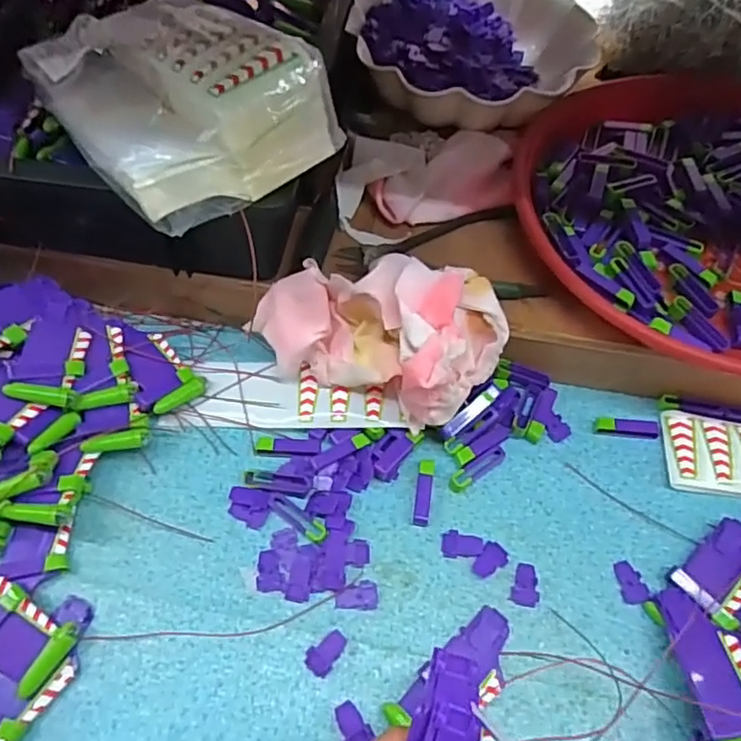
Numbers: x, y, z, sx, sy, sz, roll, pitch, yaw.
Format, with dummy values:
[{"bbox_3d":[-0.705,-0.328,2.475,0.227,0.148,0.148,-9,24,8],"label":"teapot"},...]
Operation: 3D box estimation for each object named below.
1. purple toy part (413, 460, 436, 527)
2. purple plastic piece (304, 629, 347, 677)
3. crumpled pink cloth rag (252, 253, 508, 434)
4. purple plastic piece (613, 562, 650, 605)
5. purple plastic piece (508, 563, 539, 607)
[{"bbox_3d":[0.037,0.084,0.407,0.011,0.007,0.045,9,71,4],"label":"purple toy part"},{"bbox_3d":[-0.026,0.170,0.357,0.026,0.005,0.017,-39,67,-23],"label":"purple plastic piece"},{"bbox_3d":[0.008,-0.035,0.407,0.158,0.069,0.099,26,61,14],"label":"crumpled pink cloth rag"},{"bbox_3d":[0.169,0.137,0.383,0.017,0.005,0.026,-1,58,-2],"label":"purple plastic piece"},{"bbox_3d":[0.101,0.138,0.381,0.017,0.004,0.026,18,59,9],"label":"purple plastic piece"}]

